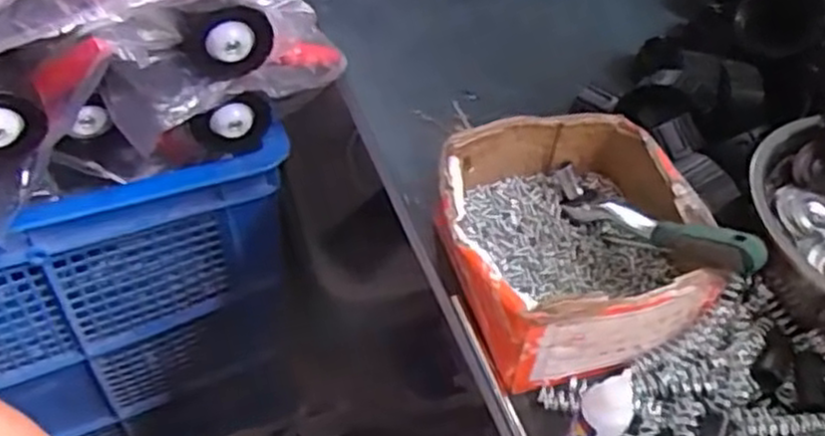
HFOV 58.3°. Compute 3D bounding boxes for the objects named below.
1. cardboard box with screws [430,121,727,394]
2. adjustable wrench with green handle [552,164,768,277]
[{"bbox_3d":[0.104,0.011,0.462,0.166,0.061,0.155,-4,49,-8],"label":"cardboard box with screws"},{"bbox_3d":[0.146,0.000,0.456,0.024,0.030,0.150,-25,29,-24],"label":"adjustable wrench with green handle"}]

